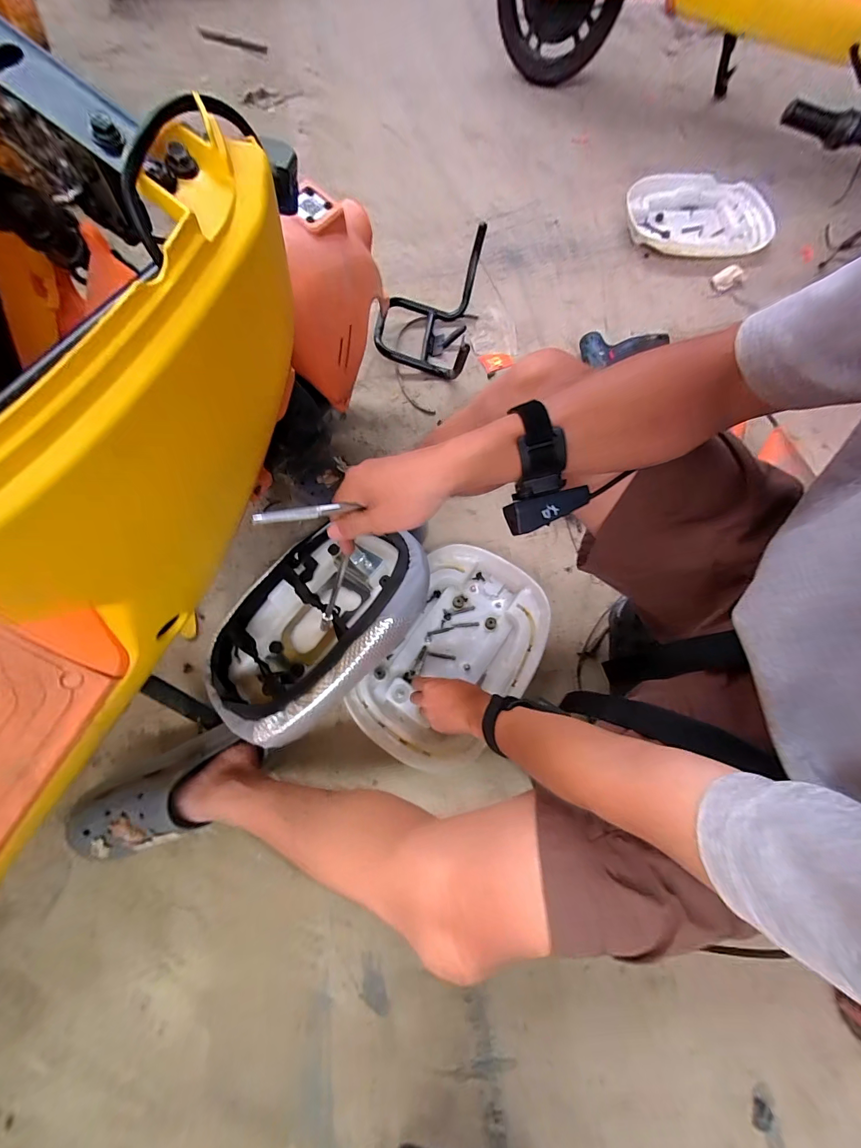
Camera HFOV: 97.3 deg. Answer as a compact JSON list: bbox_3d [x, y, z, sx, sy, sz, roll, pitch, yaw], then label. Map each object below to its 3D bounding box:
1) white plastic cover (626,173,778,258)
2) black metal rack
[{"bbox_3d":[0.698,-0.944,0.995,0.354,0.037,0.305,3,72,0],"label":"white plastic cover"},{"bbox_3d":[-0.010,-0.562,0.818,0.211,0.134,0.328,7,72,3],"label":"black metal rack"}]

